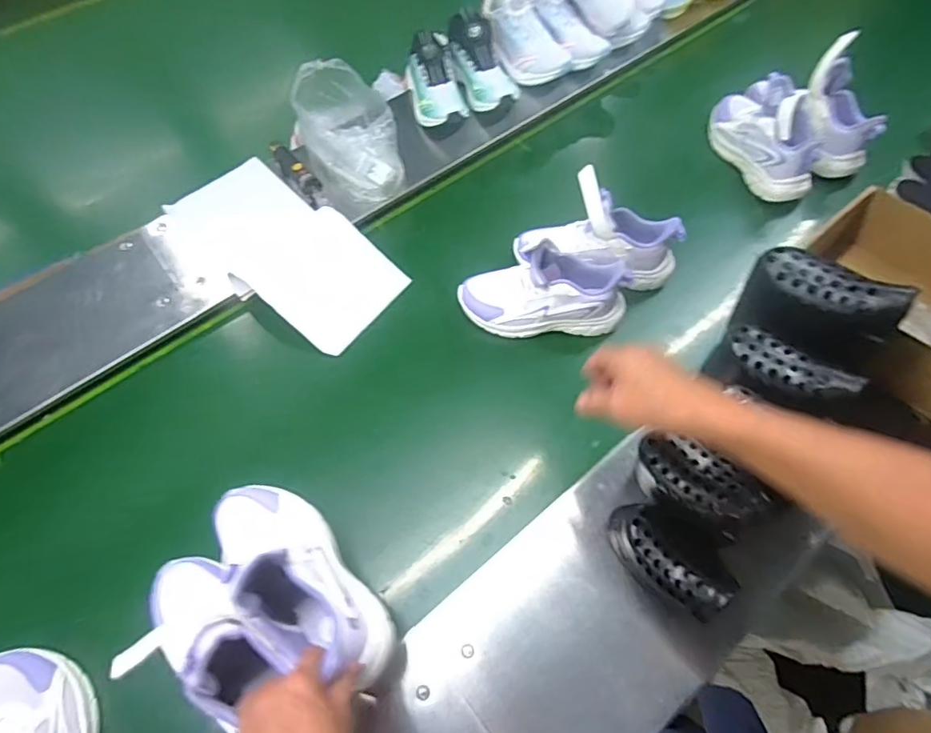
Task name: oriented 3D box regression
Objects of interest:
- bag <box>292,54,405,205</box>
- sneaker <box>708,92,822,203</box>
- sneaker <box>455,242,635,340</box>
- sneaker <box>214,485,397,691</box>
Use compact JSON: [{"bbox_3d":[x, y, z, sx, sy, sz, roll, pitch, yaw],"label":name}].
[{"bbox_3d":[-0.205,-0.399,0.918,0.165,0.158,0.188,-11,61,-3],"label":"bag"},{"bbox_3d":[0.530,-0.419,0.921,0.092,0.116,0.251,-18,62,-7],"label":"sneaker"},{"bbox_3d":[0.113,-0.114,0.760,0.240,0.119,0.083,0,61,3],"label":"sneaker"},{"bbox_3d":[-0.180,0.205,0.522,0.095,0.126,0.247,-40,63,-18],"label":"sneaker"}]

